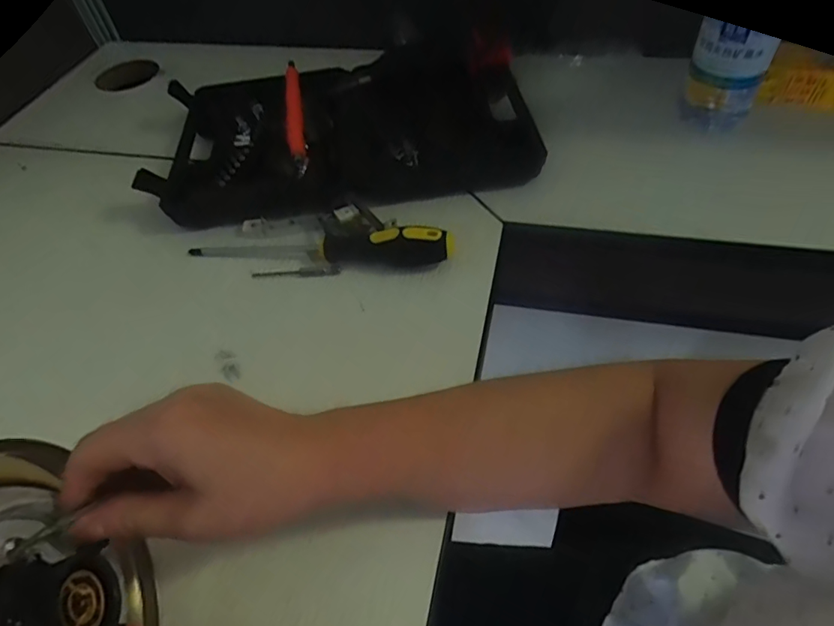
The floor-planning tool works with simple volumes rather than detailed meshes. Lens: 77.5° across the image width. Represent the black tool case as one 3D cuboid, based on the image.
[{"bbox_3d":[-0.072,-0.189,0.514,0.354,0.043,0.230,-6,51,0],"label":"black tool case"}]

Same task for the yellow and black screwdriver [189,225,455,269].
[{"bbox_3d":[-0.080,-0.057,0.419,0.216,0.030,0.026,5,52,9],"label":"yellow and black screwdriver"}]

